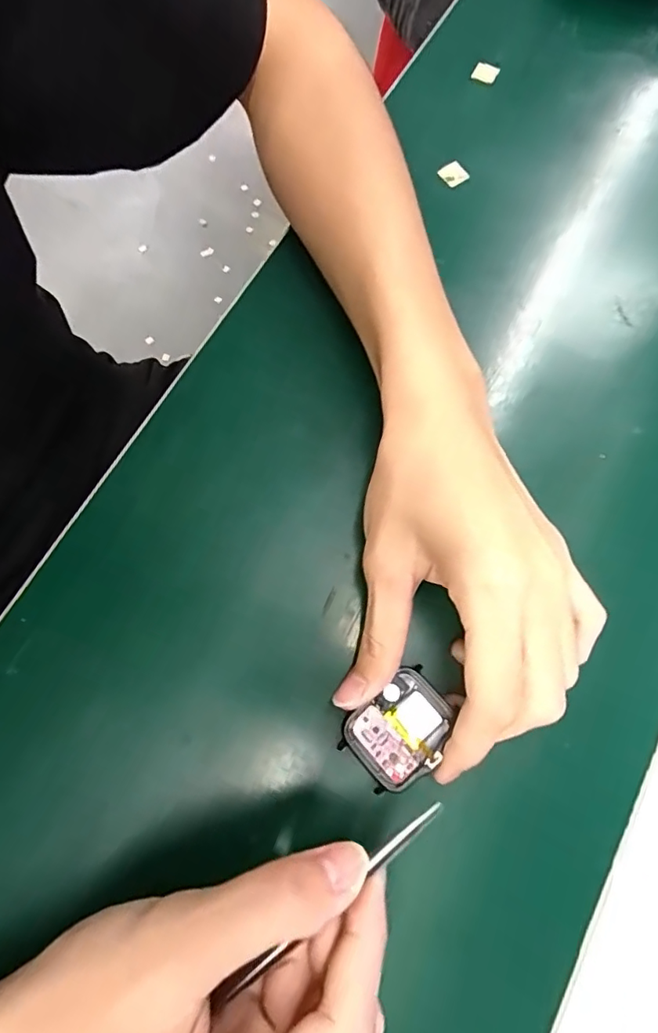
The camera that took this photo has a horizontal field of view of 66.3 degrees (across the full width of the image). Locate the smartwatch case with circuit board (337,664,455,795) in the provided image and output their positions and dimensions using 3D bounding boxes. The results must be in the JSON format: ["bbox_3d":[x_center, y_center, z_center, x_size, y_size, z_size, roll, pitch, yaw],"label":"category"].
[{"bbox_3d":[0.031,0.091,0.215,0.045,0.011,0.035,-37,78,-10],"label":"smartwatch case with circuit board"}]

